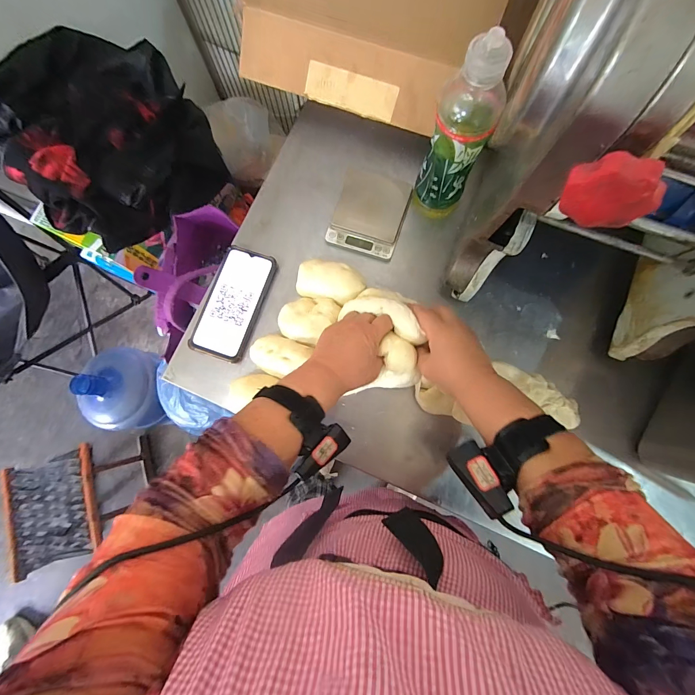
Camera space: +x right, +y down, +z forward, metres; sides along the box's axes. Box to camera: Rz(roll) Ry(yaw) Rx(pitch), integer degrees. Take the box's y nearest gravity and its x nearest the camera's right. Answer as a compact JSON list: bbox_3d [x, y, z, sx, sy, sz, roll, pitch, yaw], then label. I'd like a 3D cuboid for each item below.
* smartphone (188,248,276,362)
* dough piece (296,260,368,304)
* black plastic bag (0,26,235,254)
[{"bbox_3d":[-0.169,-0.065,0.489,0.079,0.017,0.162,19,81,4],"label":"smartphone"},{"bbox_3d":[-0.024,-0.091,0.479,0.094,0.036,0.056,16,81,4],"label":"dough piece"},{"bbox_3d":[-0.455,-0.394,0.633,0.352,0.195,0.321,-37,81,-5],"label":"black plastic bag"}]

